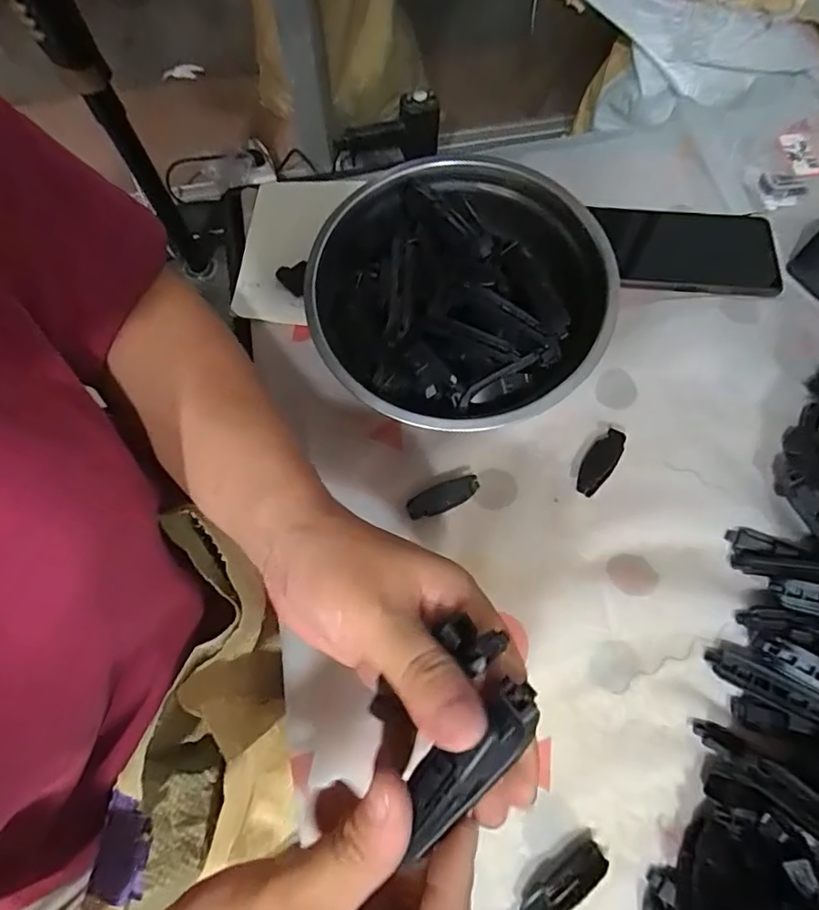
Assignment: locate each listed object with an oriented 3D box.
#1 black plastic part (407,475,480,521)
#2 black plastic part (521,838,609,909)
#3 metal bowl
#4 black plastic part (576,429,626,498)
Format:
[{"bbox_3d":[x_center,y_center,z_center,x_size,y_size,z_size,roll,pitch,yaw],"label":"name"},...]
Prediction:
[{"bbox_3d":[0.023,0.029,0.374,0.050,0.011,0.017,-22,68,-8],"label":"black plastic part"},{"bbox_3d":[0.082,0.230,0.294,0.052,0.010,0.019,-36,70,-13],"label":"black plastic part"},{"bbox_3d":[0.032,-0.107,0.399,0.203,0.075,0.199,-1,67,2],"label":"metal bowl"},{"bbox_3d":[0.132,0.005,0.385,0.020,0.016,0.048,35,72,15],"label":"black plastic part"}]

